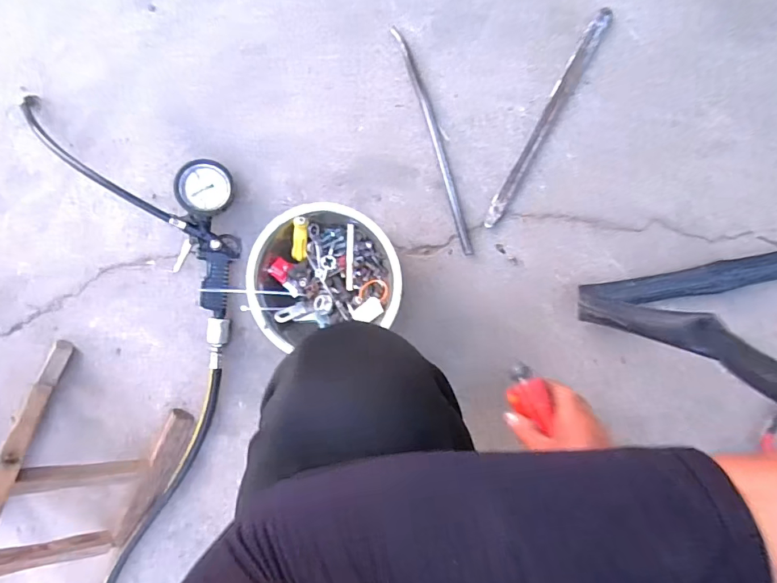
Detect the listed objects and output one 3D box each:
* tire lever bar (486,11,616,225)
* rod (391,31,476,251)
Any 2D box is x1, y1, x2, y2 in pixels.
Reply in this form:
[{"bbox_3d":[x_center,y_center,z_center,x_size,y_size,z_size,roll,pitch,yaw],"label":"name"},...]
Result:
[{"bbox_3d":[0.194,-0.210,0.553,0.022,0.012,0.281,29,97,6],"label":"tire lever bar"},{"bbox_3d":[0.061,-0.194,0.578,0.016,0.009,0.301,-18,90,9],"label":"rod"}]

